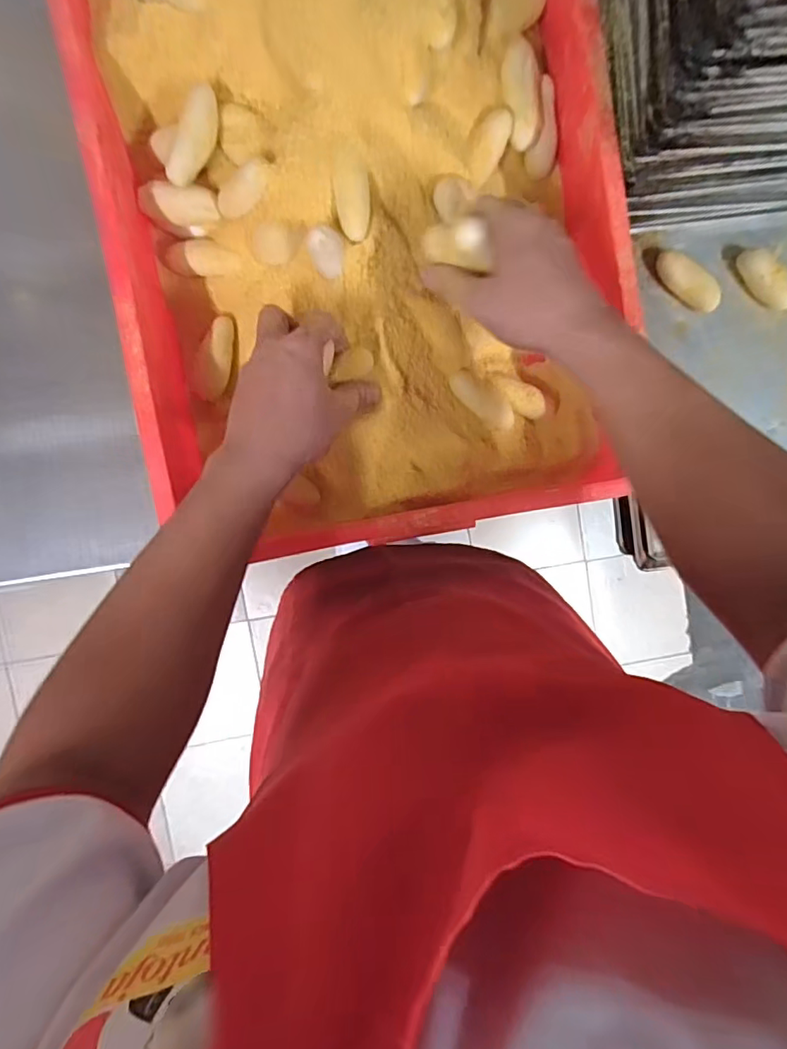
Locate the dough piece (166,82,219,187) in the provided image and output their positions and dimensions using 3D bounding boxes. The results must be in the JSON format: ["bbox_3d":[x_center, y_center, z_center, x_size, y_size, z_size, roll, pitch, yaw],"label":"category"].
[{"bbox_3d":[-0.161,-0.312,0.432,0.023,0.017,0.073,28,107,-5],"label":"dough piece"}]

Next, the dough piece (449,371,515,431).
[{"bbox_3d":[0.083,-0.116,0.496,0.071,0.016,0.024,35,91,-6],"label":"dough piece"}]

